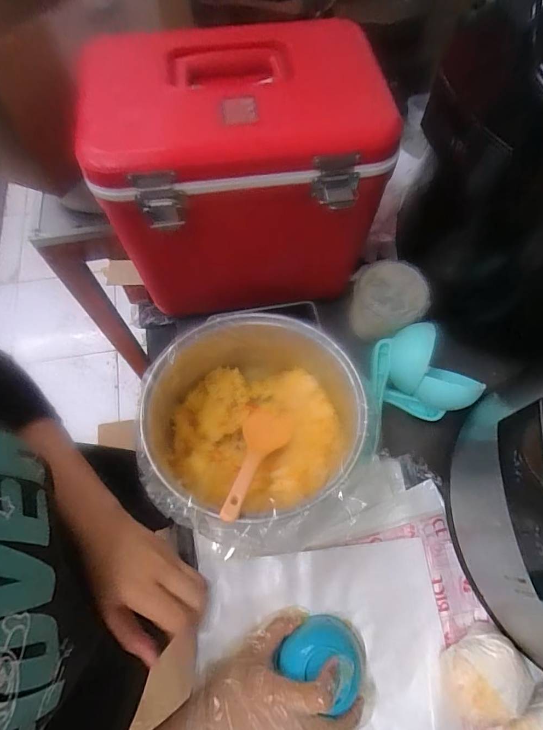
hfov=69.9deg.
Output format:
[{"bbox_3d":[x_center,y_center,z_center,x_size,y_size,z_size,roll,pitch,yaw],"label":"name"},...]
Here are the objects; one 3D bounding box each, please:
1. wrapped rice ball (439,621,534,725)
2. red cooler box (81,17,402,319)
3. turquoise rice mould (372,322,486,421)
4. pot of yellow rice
[{"bbox_3d":[0.212,0.312,0.389,0.086,0.049,0.066,-25,67,-11],"label":"wrapped rice ball"},{"bbox_3d":[-0.026,-0.253,0.516,0.317,0.243,0.280,-3,65,-2],"label":"red cooler box"},{"bbox_3d":[0.202,0.006,0.521,0.131,0.075,0.113,4,65,2],"label":"turquoise rice mould"},{"bbox_3d":[-0.015,0.063,0.455,0.218,0.121,0.221,0,65,0],"label":"pot of yellow rice"}]

